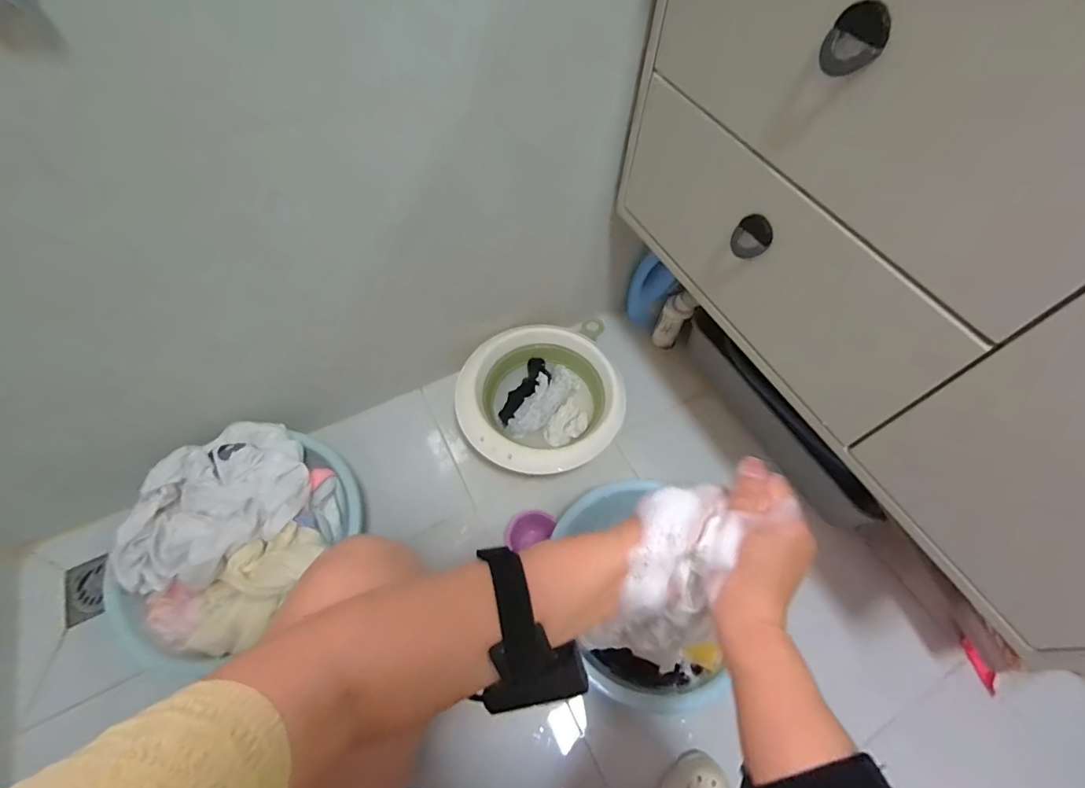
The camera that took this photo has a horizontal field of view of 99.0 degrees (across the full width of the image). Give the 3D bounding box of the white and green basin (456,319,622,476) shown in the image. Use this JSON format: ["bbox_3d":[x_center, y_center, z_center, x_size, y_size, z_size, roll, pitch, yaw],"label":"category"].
[{"bbox_3d":[-0.004,0.009,0.876,0.289,0.077,0.293,1,60,-2],"label":"white and green basin"}]

